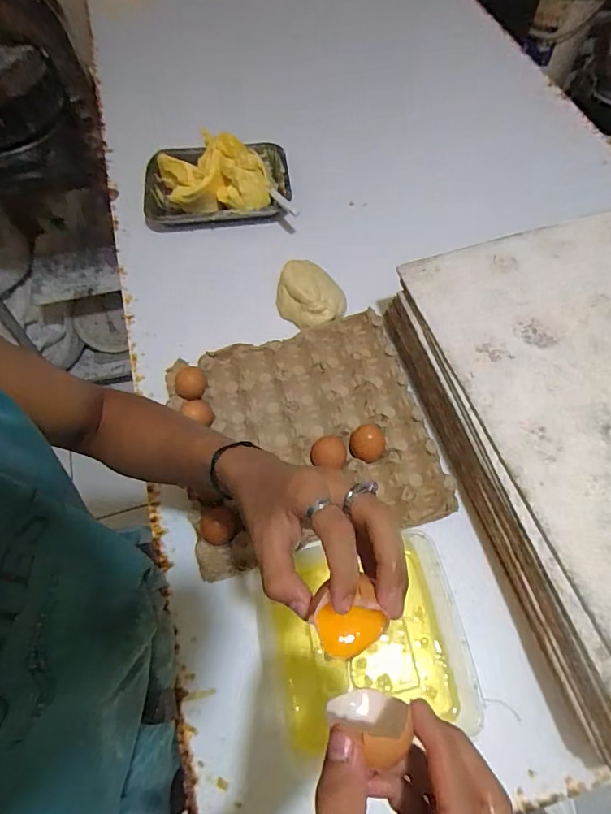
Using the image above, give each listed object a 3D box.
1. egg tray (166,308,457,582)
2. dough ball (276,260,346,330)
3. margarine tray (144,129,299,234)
[{"bbox_3d":[-0.005,0.032,0.616,0.315,0.043,0.309,-15,64,-6],"label":"egg tray"},{"bbox_3d":[0.007,-0.177,0.716,0.093,0.054,0.109,-34,68,-15],"label":"dough ball"},{"bbox_3d":[-0.165,-0.425,0.828,0.264,0.095,0.171,-7,64,-2],"label":"margarine tray"}]

